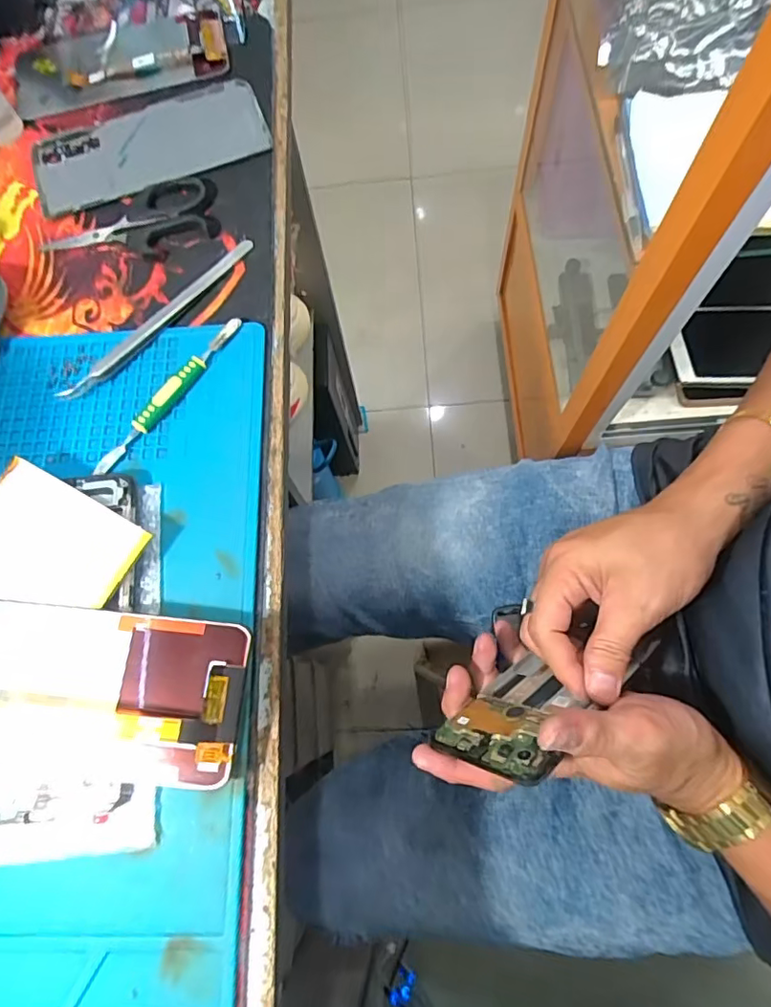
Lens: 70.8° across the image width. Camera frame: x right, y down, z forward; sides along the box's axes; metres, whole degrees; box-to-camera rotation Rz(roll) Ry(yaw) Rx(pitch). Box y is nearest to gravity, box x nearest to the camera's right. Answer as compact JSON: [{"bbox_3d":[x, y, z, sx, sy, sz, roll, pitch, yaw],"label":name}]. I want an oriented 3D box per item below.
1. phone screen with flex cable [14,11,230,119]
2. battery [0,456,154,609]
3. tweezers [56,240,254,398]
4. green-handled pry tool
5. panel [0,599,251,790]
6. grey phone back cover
[{"bbox_3d":[-0.202,-0.336,0.408,0.164,0.012,0.083,-14,69,2],"label":"phone screen with flex cable"},{"bbox_3d":[-0.171,0.020,0.270,0.088,0.004,0.062,27,76,9],"label":"battery"},{"bbox_3d":[-0.134,-0.111,0.328,0.011,0.005,0.144,40,79,15],"label":"tweezers"},{"bbox_3d":[-0.123,-0.064,0.310,0.014,0.008,0.116,35,78,14],"label":"green-handled pry tool"},{"bbox_3d":[-0.145,0.083,0.245,0.157,0.014,0.071,6,73,2],"label":"panel"},{"bbox_3d":[-0.165,-0.249,0.378,0.160,0.007,0.074,-21,72,-3],"label":"grey phone back cover"}]

